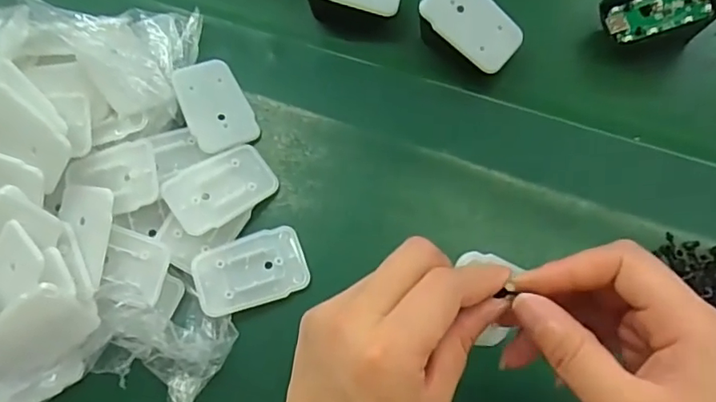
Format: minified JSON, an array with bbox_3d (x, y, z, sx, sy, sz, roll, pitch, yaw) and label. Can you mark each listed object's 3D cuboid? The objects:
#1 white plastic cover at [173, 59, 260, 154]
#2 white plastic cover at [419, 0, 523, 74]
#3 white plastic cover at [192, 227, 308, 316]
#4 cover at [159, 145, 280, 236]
[{"bbox_3d":[-0.100,-0.067,0.379,0.042,0.012,0.065,-26,72,-7],"label":"white plastic cover"},{"bbox_3d":[0.076,-0.119,0.369,0.067,0.004,0.043,43,80,-6],"label":"white plastic cover"},{"bbox_3d":[-0.068,0.044,0.352,0.068,0.011,0.043,-22,71,-6],"label":"white plastic cover"},{"bbox_3d":[-0.089,-0.009,0.362,0.068,0.006,0.044,-31,81,-24],"label":"cover"}]

